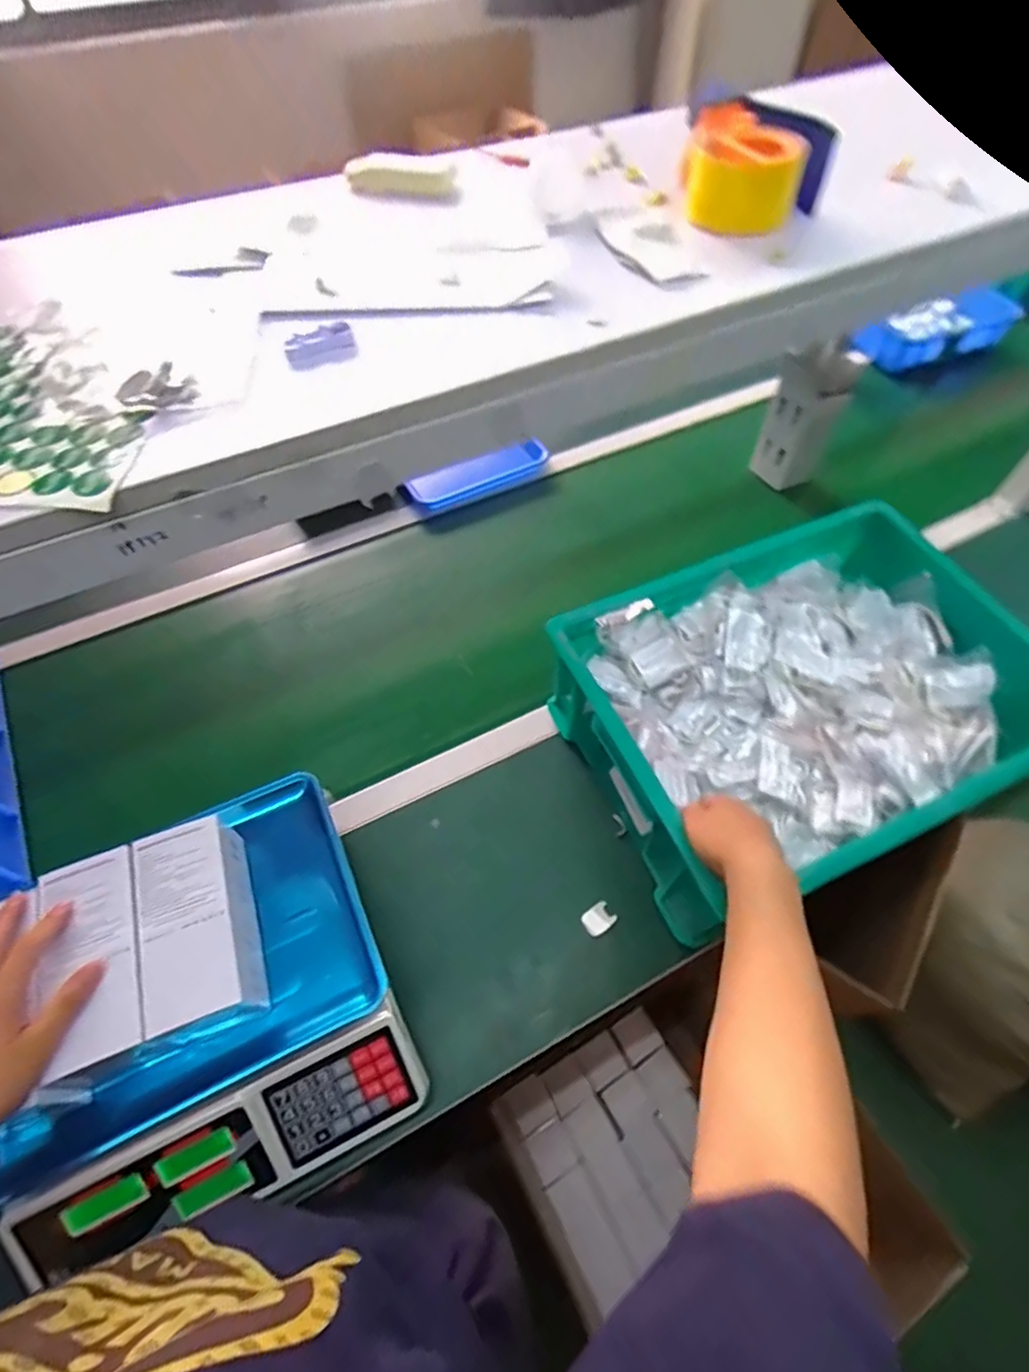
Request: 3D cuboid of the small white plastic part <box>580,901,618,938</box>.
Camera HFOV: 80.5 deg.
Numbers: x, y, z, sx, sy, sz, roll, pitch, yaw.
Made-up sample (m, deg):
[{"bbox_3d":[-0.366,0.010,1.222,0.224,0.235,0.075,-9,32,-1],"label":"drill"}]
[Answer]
[{"bbox_3d":[0.092,0.255,0.663,0.036,0.004,0.029,-36,63,-20],"label":"small white plastic part"}]

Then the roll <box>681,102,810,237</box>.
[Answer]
[{"bbox_3d":[0.196,-0.442,0.521,0.095,0.054,0.101,13,59,10],"label":"roll"}]

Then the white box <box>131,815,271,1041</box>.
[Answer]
[{"bbox_3d":[-0.271,0.205,0.521,0.075,0.072,0.160,-21,59,-12],"label":"white box"}]

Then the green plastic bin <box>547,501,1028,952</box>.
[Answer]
[{"bbox_3d":[0.328,0.021,0.700,0.478,0.167,0.348,-22,59,-12],"label":"green plastic bin"}]

